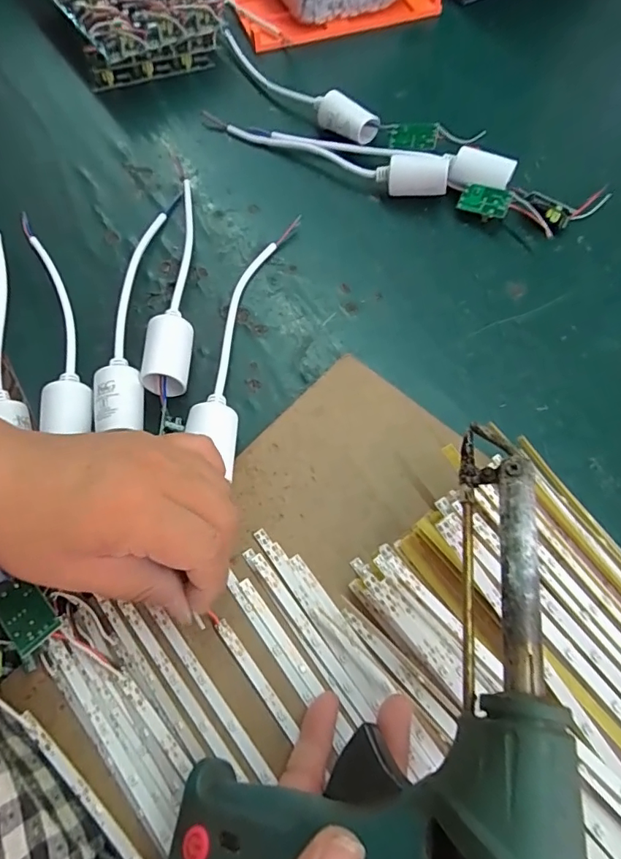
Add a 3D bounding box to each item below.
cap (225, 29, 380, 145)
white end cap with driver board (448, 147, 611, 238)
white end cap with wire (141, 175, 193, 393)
[{"bbox_3d":[-0.012,-0.292,0.417,0.030,0.029,0.164,-39,71,-17],"label":"cap"},{"bbox_3d":[0.159,-0.169,0.366,0.116,0.032,0.055,15,65,6],"label":"white end cap with driver board"},{"bbox_3d":[-0.086,-0.107,0.332,0.025,0.025,0.180,1,65,0],"label":"white end cap with wire"}]

